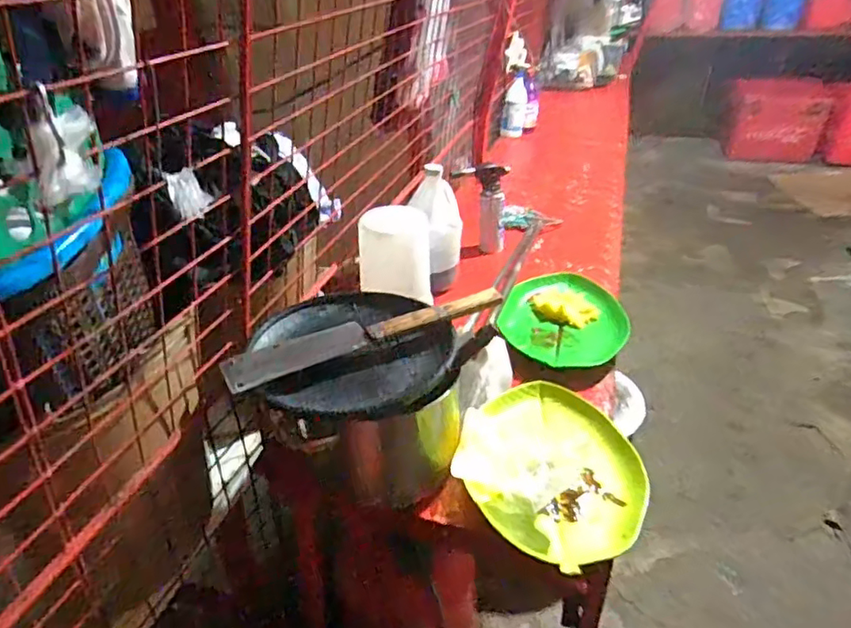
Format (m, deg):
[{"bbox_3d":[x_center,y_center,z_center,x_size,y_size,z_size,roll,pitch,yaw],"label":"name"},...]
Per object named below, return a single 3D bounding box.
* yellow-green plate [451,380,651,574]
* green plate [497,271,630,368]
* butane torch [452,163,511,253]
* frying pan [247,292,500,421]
[{"bbox_3d":[0.183,0.232,0.879,0.282,0.052,0.325,-20,36,-27],"label":"yellow-green plate"},{"bbox_3d":[0.291,0.010,1.225,0.260,0.043,0.334,8,33,15],"label":"green plate"},{"bbox_3d":[0.140,-0.279,1.506,0.141,0.211,0.083,0,32,2],"label":"butane torch"},{"bbox_3d":[-0.096,0.048,0.837,0.294,0.056,0.296,-1,32,1],"label":"frying pan"}]

